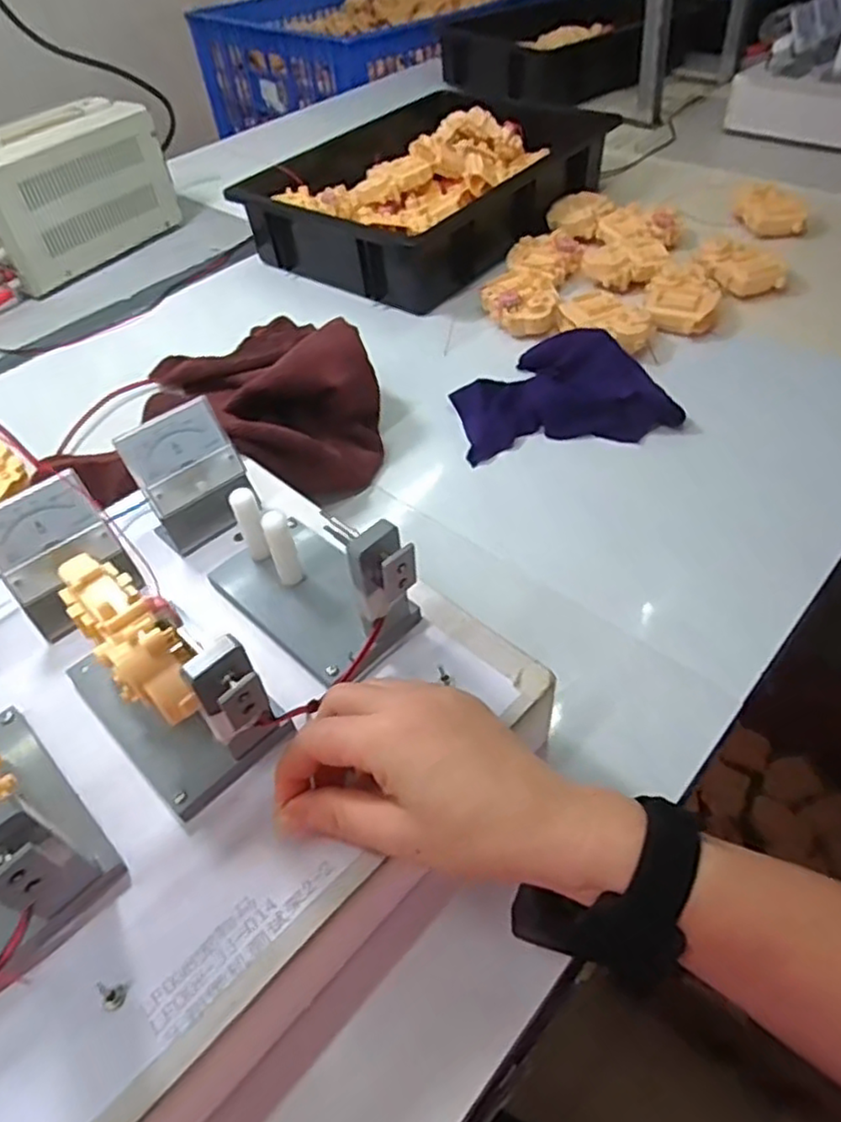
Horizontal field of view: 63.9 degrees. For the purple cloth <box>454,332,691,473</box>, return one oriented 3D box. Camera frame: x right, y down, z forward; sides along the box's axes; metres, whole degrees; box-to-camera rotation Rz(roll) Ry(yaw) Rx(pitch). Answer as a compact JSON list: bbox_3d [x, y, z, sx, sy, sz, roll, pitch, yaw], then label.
[{"bbox_3d":[0.126,-0.157,0.622,0.187,0.034,0.133,-13,50,-6],"label":"purple cloth"}]

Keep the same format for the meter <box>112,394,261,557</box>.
[{"bbox_3d":[-0.147,-0.054,0.433,0.067,0.066,0.051,-35,55,-23],"label":"meter"}]

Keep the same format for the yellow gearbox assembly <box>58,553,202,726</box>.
[{"bbox_3d":[-0.139,0.031,0.321,0.037,0.031,0.099,-35,55,-23],"label":"yellow gearbox assembly"}]

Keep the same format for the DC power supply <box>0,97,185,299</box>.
[{"bbox_3d":[-0.453,-0.466,0.865,0.102,0.154,0.258,28,57,25],"label":"DC power supply"}]

